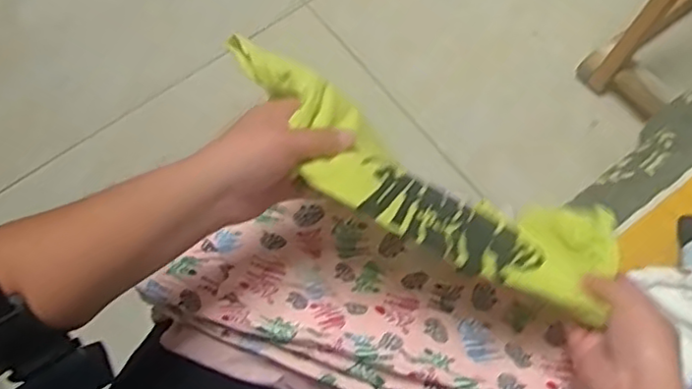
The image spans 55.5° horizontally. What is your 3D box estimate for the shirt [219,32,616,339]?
[{"bbox_3d":[0.051,-0.012,0.501,0.333,0.073,0.114,30,72,-3],"label":"shirt"}]

